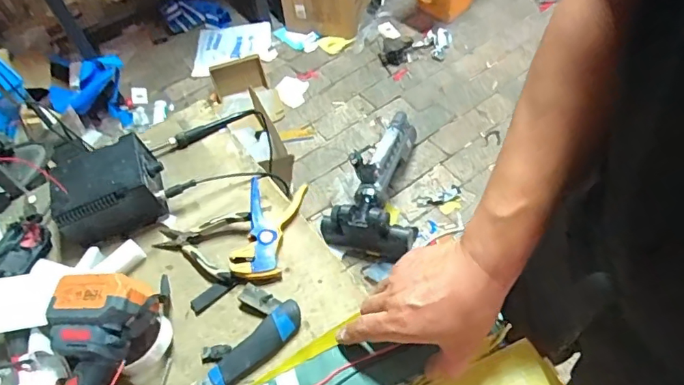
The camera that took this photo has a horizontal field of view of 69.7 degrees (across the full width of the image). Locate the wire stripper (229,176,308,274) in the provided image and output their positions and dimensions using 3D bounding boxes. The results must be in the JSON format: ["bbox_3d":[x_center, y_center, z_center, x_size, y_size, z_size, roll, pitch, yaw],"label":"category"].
[{"bbox_3d":[-0.111,0.049,0.727,0.087,0.019,0.166,6,56,8],"label":"wire stripper"}]

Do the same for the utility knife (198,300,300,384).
[{"bbox_3d":[-0.131,0.214,0.621,0.196,0.025,0.040,-37,61,-20],"label":"utility knife"}]

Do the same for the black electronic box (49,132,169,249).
[{"bbox_3d":[-0.353,-0.006,0.746,0.147,0.079,0.108,-21,57,-12],"label":"black electronic box"}]

